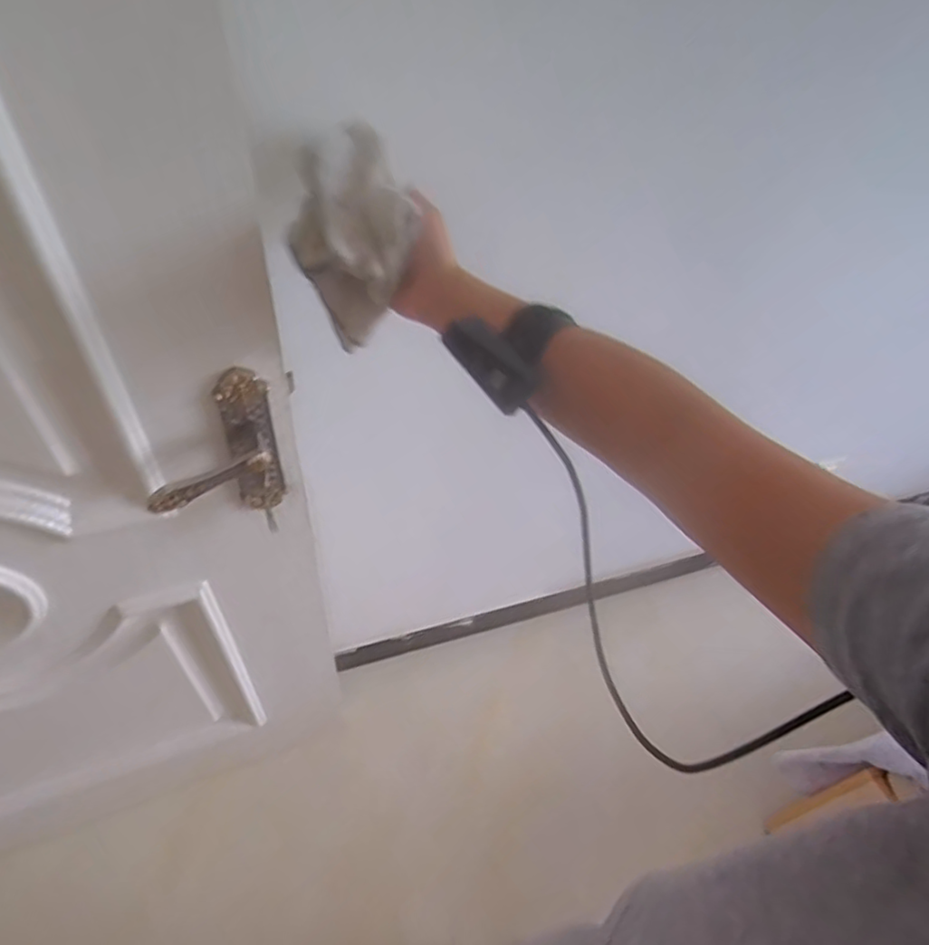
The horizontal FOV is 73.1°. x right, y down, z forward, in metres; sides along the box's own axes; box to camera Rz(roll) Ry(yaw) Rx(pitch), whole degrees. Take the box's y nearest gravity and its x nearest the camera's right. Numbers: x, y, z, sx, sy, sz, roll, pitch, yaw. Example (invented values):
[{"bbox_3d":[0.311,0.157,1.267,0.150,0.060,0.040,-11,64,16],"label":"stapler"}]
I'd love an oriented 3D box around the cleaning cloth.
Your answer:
[{"bbox_3d":[-0.093,-0.192,0.533,0.086,0.135,0.139,-21,51,-12],"label":"cleaning cloth"}]

